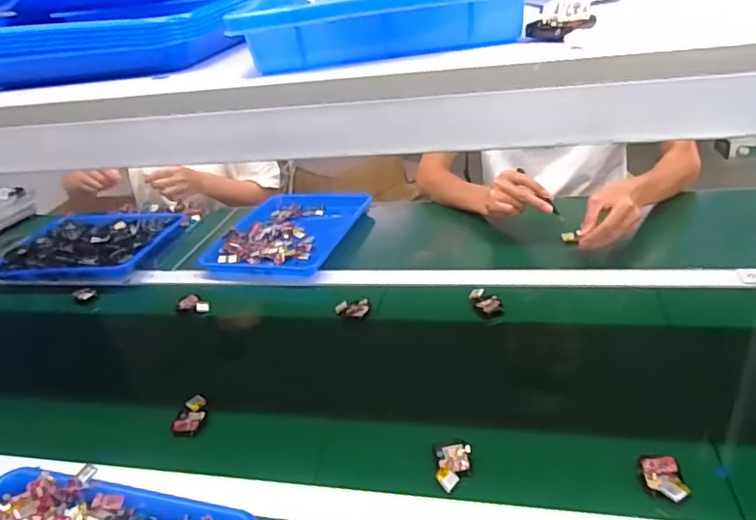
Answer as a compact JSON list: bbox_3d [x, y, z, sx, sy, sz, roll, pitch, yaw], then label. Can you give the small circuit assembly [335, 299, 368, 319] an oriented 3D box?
[{"bbox_3d":[-0.040,0.077,0.884,0.051,0.019,0.030,0,31,15],"label":"small circuit assembly"}]

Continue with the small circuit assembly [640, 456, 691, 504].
[{"bbox_3d":[0.281,0.214,0.555,0.037,0.009,0.048,-6,30,3],"label":"small circuit assembly"}]

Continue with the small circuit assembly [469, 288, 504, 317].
[{"bbox_3d":[0.161,0.065,0.857,0.033,0.018,0.055,-20,32,-21],"label":"small circuit assembly"}]

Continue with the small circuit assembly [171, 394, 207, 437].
[{"bbox_3d":[-0.238,0.201,0.724,0.036,0.023,0.053,-7,29,2],"label":"small circuit assembly"}]

